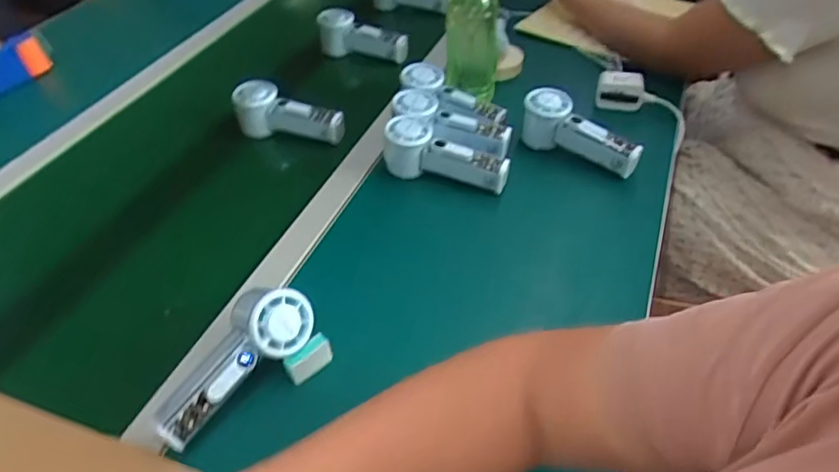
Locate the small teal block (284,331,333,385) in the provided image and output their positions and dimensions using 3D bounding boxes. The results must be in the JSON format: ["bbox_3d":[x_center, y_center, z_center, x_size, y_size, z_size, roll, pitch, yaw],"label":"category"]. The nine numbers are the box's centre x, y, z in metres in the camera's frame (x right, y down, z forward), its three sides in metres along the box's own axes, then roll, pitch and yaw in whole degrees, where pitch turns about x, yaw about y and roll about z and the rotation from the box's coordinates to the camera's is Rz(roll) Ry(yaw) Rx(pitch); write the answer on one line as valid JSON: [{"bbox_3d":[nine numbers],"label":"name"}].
[{"bbox_3d":[-0.097,0.109,0.515,0.018,0.028,0.043,25,52,29],"label":"small teal block"}]

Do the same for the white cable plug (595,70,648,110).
[{"bbox_3d":[0.273,-0.196,0.789,0.063,0.047,0.030,8,46,14],"label":"white cable plug"}]

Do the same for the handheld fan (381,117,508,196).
[{"bbox_3d":[0.031,-0.092,0.695,0.152,0.062,0.048,19,48,6],"label":"handheld fan"}]

